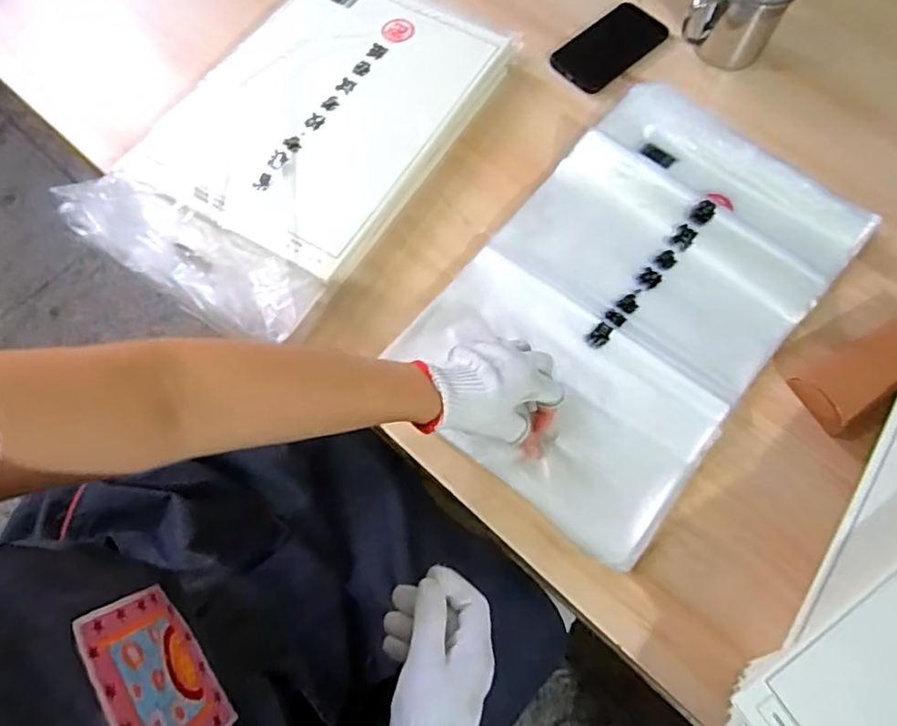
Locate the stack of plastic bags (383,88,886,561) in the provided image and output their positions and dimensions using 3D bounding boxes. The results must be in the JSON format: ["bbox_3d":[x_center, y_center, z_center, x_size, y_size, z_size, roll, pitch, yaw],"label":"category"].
[{"bbox_3d":[0.182,-0.071,0.600,0.291,0.036,0.452,39,73,13],"label":"stack of plastic bags"}]

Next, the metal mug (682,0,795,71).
[{"bbox_3d":[0.336,-0.408,0.702,0.092,0.098,0.073,36,72,12],"label":"metal mug"}]

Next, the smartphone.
[{"bbox_3d":[0.198,-0.391,0.744,0.146,0.008,0.080,-40,74,-15],"label":"smartphone"}]

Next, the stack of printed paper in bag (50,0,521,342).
[{"bbox_3d":[-0.162,-0.259,0.671,0.285,0.048,0.462,31,72,11],"label":"stack of printed paper in bag"}]

